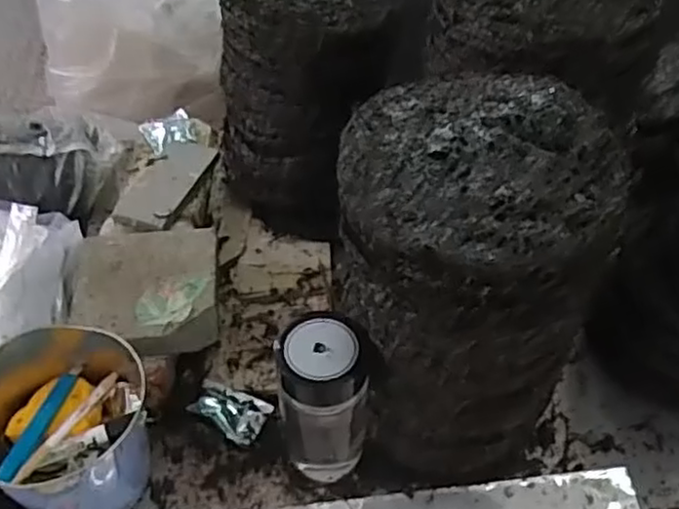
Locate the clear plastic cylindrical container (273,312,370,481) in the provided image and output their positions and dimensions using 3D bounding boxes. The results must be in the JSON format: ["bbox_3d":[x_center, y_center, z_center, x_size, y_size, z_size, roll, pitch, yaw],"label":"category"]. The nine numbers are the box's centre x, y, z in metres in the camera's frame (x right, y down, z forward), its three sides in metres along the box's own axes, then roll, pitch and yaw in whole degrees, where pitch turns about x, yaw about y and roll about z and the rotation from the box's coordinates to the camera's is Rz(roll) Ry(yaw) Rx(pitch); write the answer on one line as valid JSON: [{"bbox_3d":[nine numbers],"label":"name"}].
[{"bbox_3d":[-0.012,0.135,0.625,0.073,0.182,0.071,-1,47,1],"label":"clear plastic cylindrical container"}]

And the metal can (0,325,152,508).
[{"bbox_3d":[-0.239,0.159,0.635,0.138,0.134,0.149,-1,47,1],"label":"metal can"}]

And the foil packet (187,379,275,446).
[{"bbox_3d":[-0.112,0.160,0.715,0.073,0.012,0.051,27,46,2],"label":"foil packet"}]

